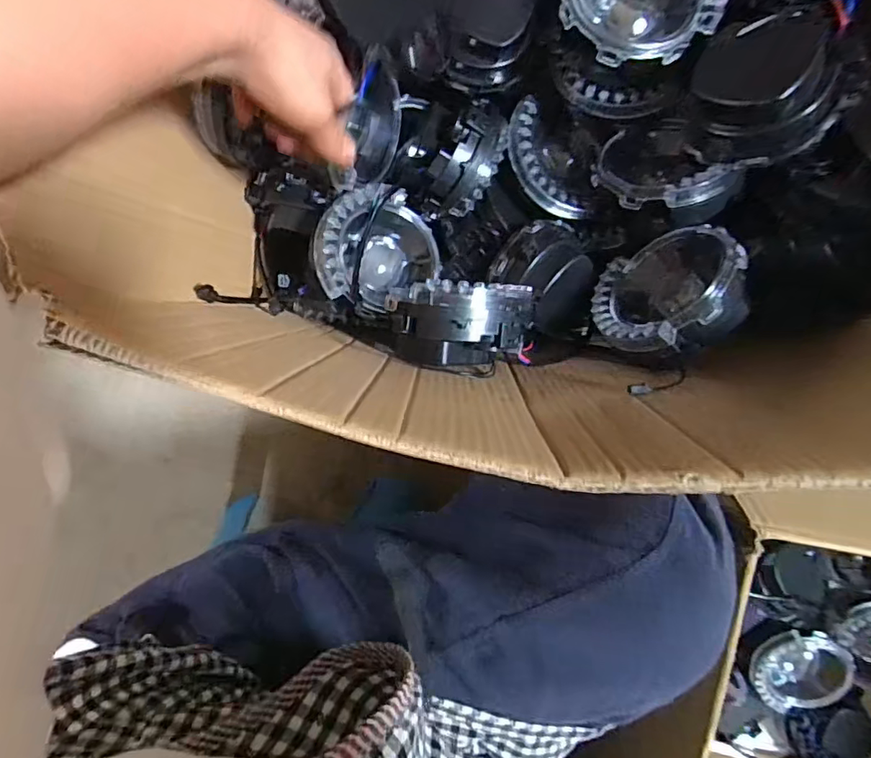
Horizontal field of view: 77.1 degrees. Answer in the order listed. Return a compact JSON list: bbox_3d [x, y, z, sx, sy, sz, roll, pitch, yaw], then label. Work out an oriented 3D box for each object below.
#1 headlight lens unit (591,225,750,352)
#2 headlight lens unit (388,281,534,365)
[{"bbox_3d":[0.189,-0.065,0.443,0.115,0.118,0.054,-34,125,17],"label":"headlight lens unit"},{"bbox_3d":[0.017,-0.043,0.430,0.103,0.087,0.063,4,98,1],"label":"headlight lens unit"}]

